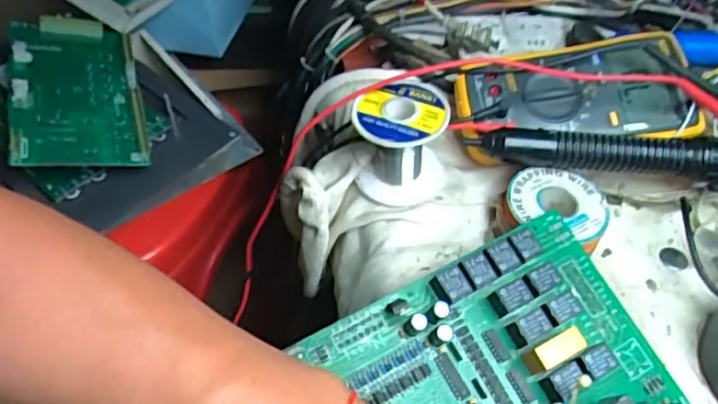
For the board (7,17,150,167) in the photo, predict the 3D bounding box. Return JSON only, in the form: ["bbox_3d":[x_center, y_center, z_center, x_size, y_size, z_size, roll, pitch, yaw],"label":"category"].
[{"bbox_3d":[-0.282,-0.113,0.606,0.115,0.015,0.191,-4,61,-26],"label":"board"}]

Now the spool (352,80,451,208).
[{"bbox_3d":[0.030,-0.041,0.431,0.064,0.066,0.062,2,53,-3],"label":"spool"}]

